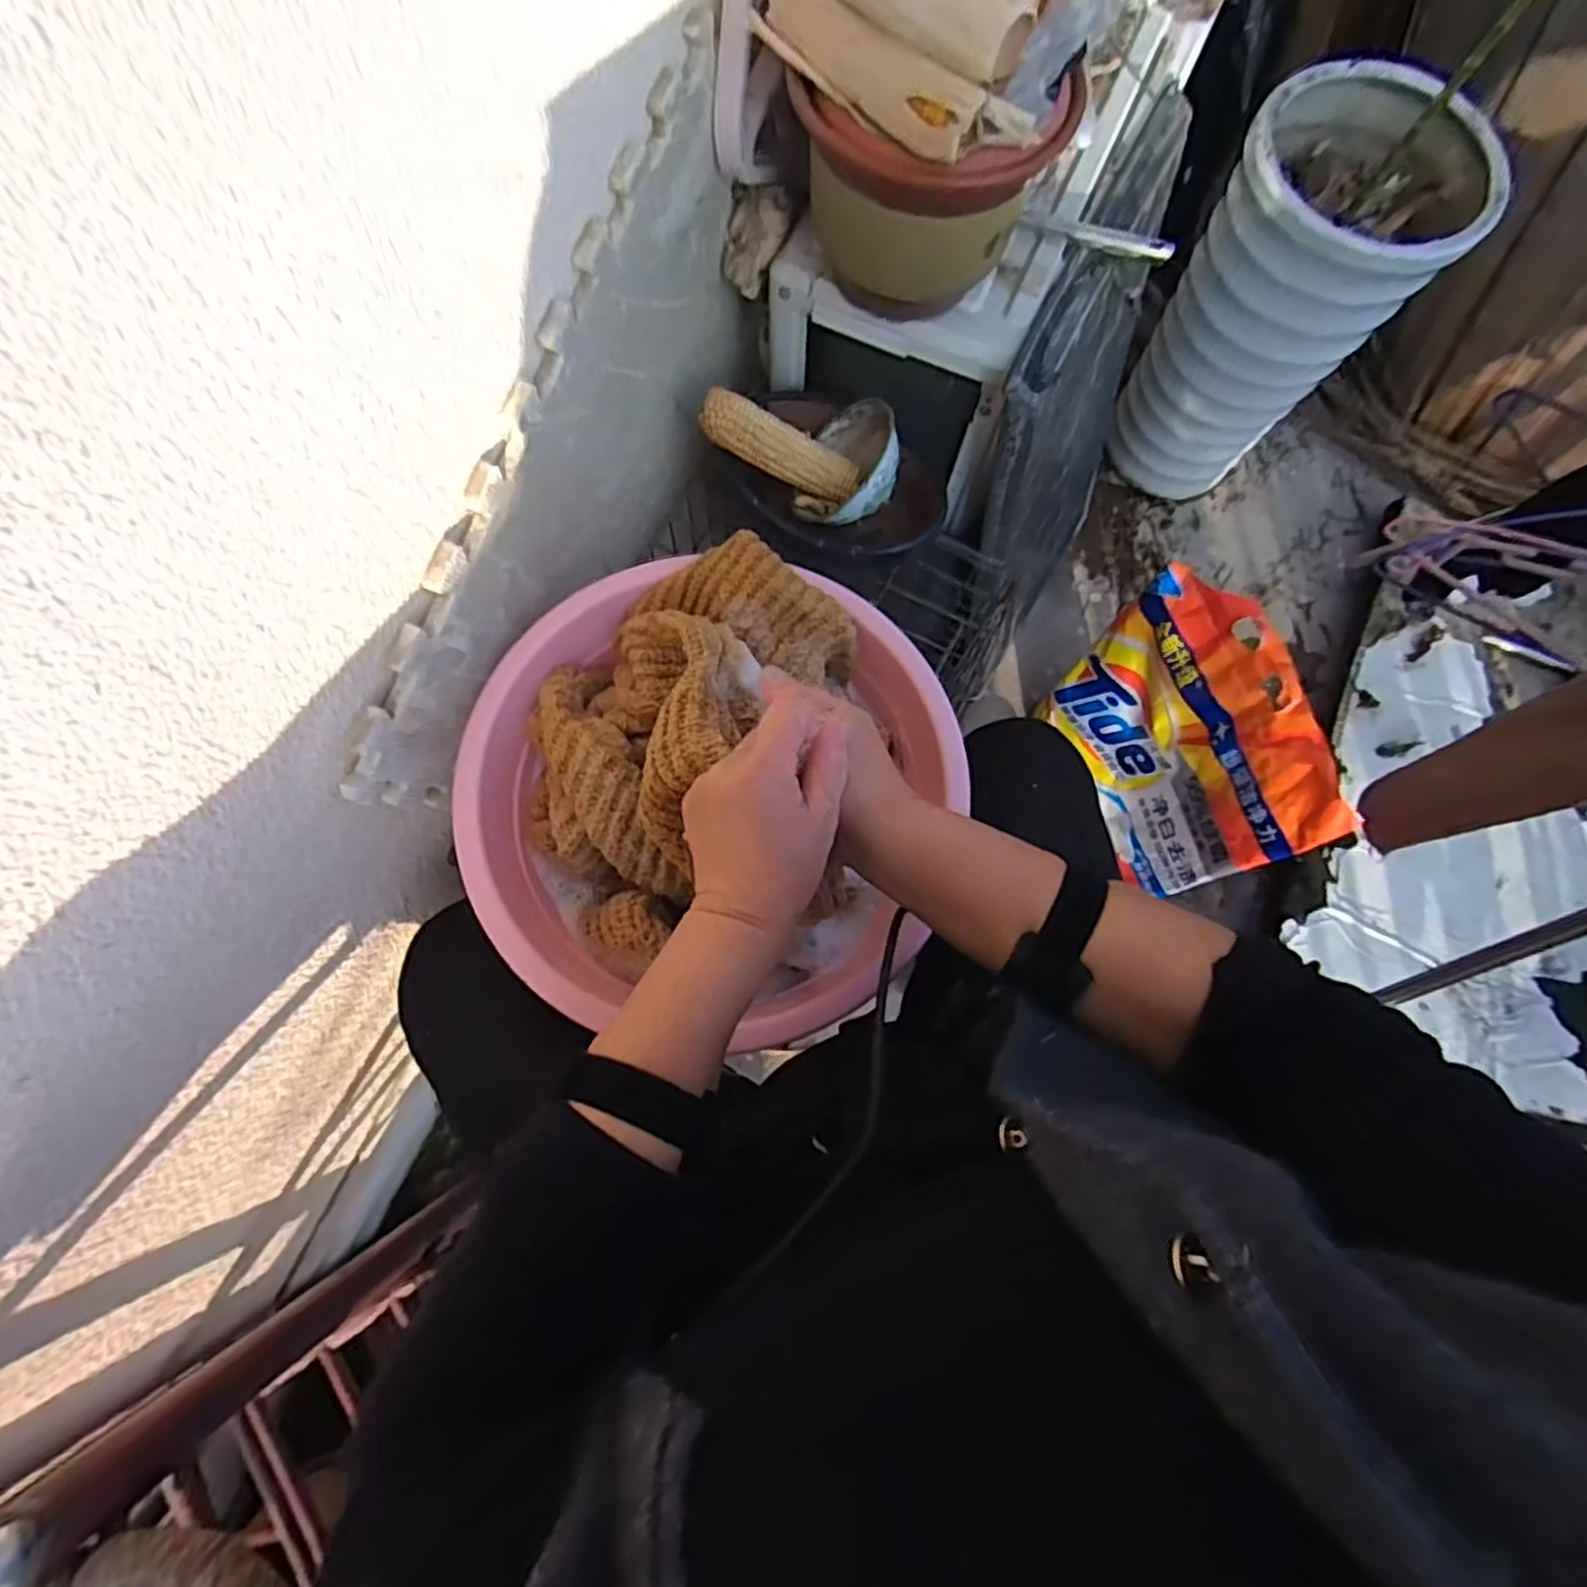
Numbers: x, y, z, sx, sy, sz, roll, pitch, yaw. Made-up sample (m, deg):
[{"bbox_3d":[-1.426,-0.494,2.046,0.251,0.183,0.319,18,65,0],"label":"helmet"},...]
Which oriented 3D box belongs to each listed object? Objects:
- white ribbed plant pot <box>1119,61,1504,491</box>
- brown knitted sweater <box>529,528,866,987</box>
[{"bbox_3d":[0.626,-0.629,1.004,0.249,0.461,0.248,0,76,-2],"label":"white ribbed plant pot"},{"bbox_3d":[-0.071,-0.038,0.508,0.215,0.140,0.282,8,75,0],"label":"brown knitted sweater"}]

